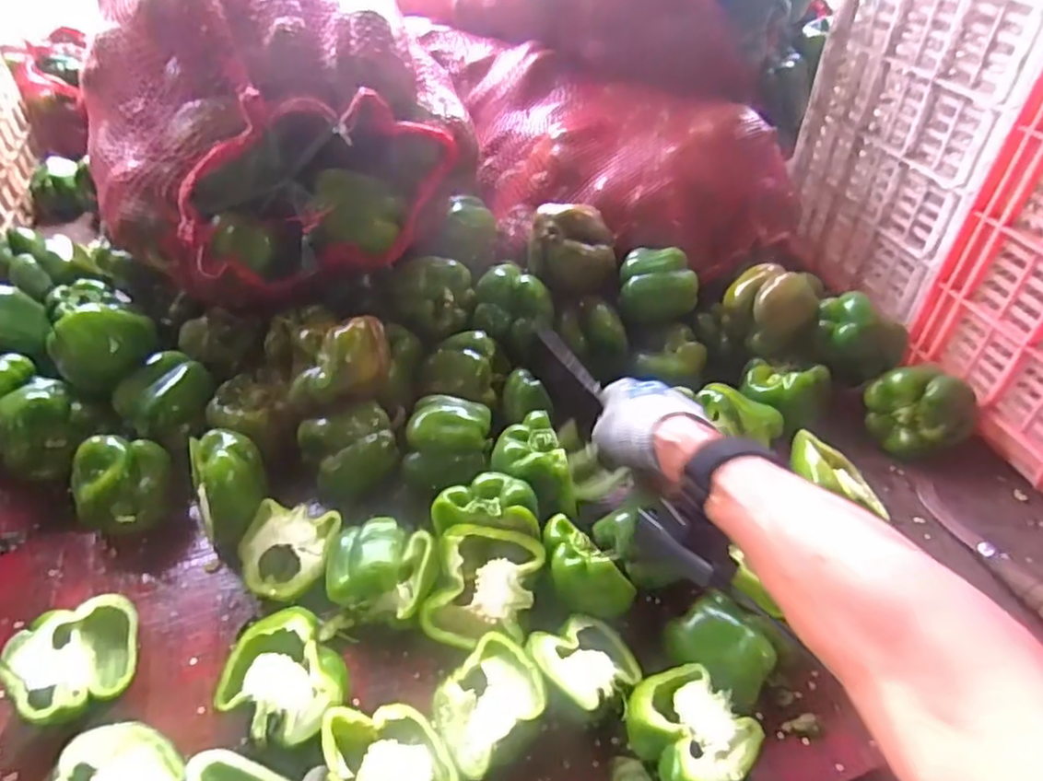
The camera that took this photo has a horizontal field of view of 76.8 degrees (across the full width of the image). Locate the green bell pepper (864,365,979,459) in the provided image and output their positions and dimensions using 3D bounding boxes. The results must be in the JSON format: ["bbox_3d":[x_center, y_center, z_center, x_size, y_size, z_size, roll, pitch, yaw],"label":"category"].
[{"bbox_3d":[0.395,0.018,0.655,0.069,0.077,0.074,-12,45,-14],"label":"green bell pepper"}]

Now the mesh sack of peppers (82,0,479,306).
[{"bbox_3d":[-0.244,-0.252,0.639,0.316,0.244,0.298,-27,51,-27],"label":"mesh sack of peppers"}]

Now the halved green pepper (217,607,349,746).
[{"bbox_3d":[-0.168,0.213,0.469,0.078,0.053,0.089,-32,53,-30],"label":"halved green pepper"}]

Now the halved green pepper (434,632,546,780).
[{"bbox_3d":[-0.025,0.216,0.453,0.067,0.060,0.064,-29,52,-28],"label":"halved green pepper"}]

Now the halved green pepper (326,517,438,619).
[{"bbox_3d":[-0.114,0.148,0.538,0.093,0.060,0.069,9,44,8],"label":"halved green pepper"}]

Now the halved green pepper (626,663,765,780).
[{"bbox_3d":[0.115,0.237,0.454,0.076,0.040,0.079,1,44,-1],"label":"halved green pepper"}]

